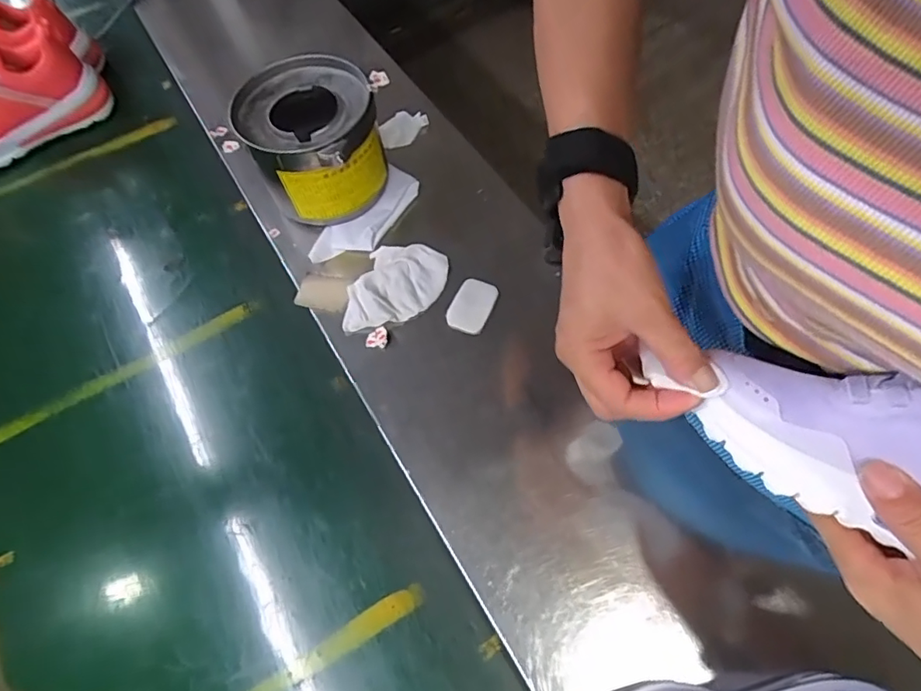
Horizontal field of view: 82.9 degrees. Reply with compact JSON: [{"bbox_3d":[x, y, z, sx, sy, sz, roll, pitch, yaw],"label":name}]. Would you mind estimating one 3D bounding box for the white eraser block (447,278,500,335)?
[{"bbox_3d":[0.012,-0.042,0.537,0.038,0.007,0.059,21,66,13],"label":"white eraser block"}]

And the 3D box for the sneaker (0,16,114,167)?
[{"bbox_3d":[-0.595,-0.309,0.669,0.243,0.123,0.080,-33,66,-14],"label":"sneaker"}]

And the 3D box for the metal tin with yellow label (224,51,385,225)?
[{"bbox_3d":[-0.156,-0.214,0.574,0.134,0.121,0.144,-1,64,2],"label":"metal tin with yellow label"}]

